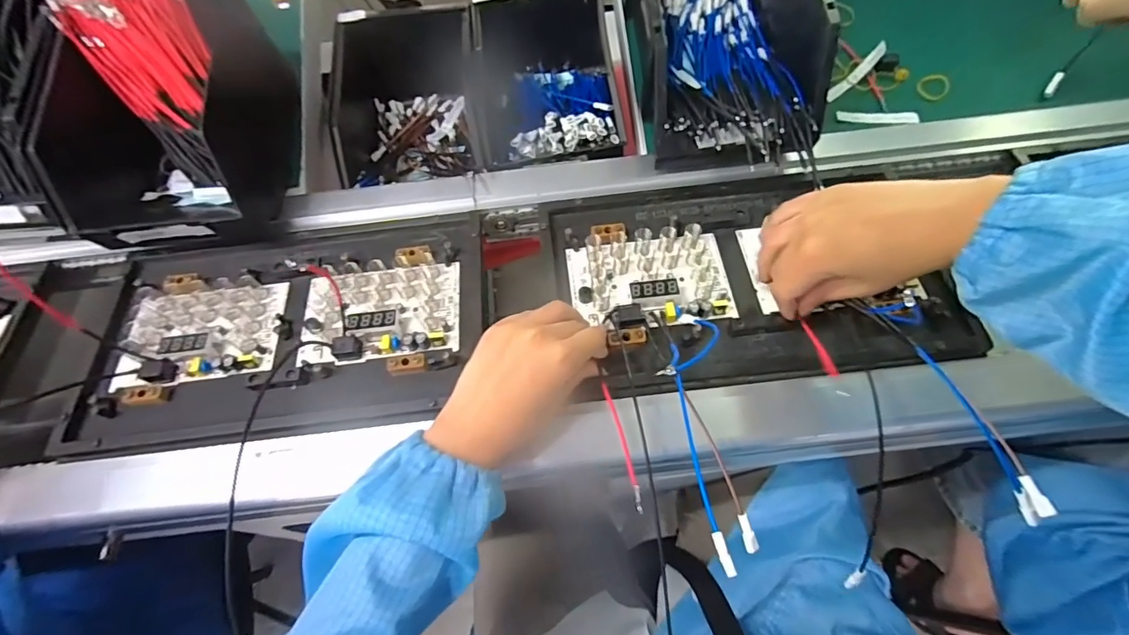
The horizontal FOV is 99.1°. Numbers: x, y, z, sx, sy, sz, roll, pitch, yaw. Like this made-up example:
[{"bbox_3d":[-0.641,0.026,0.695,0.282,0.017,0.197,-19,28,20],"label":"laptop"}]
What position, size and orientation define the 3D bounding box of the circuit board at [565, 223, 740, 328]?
[{"bbox_3d":[0.074,-0.034,0.416,0.135,0.021,0.089,-7,62,0],"label":"circuit board"}]

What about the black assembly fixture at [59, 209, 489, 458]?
[{"bbox_3d":[-0.239,0.004,0.420,0.329,0.023,0.201,-5,59,-2],"label":"black assembly fixture"}]

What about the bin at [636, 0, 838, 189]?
[{"bbox_3d":[0.157,-0.271,0.455,0.171,0.154,0.277,-1,59,0],"label":"bin"}]

